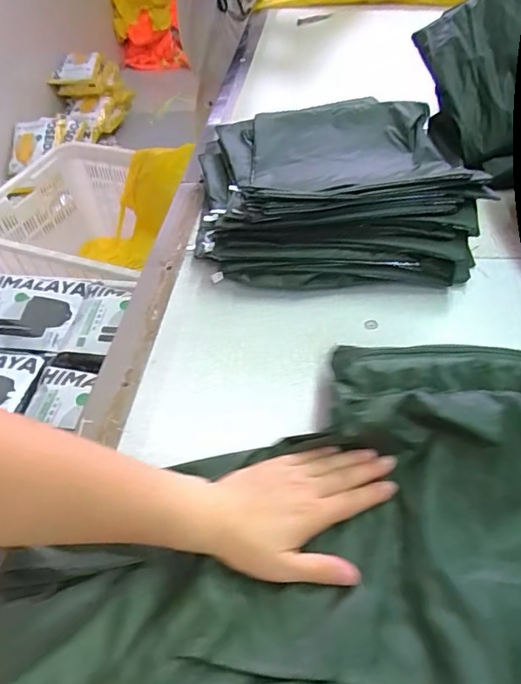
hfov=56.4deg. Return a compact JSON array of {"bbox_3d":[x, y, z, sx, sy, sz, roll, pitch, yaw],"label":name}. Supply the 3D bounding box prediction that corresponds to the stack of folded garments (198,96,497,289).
[{"bbox_3d":[0.087,-0.232,0.662,0.346,0.080,0.392,-4,47,2],"label":"stack of folded garments"}]

